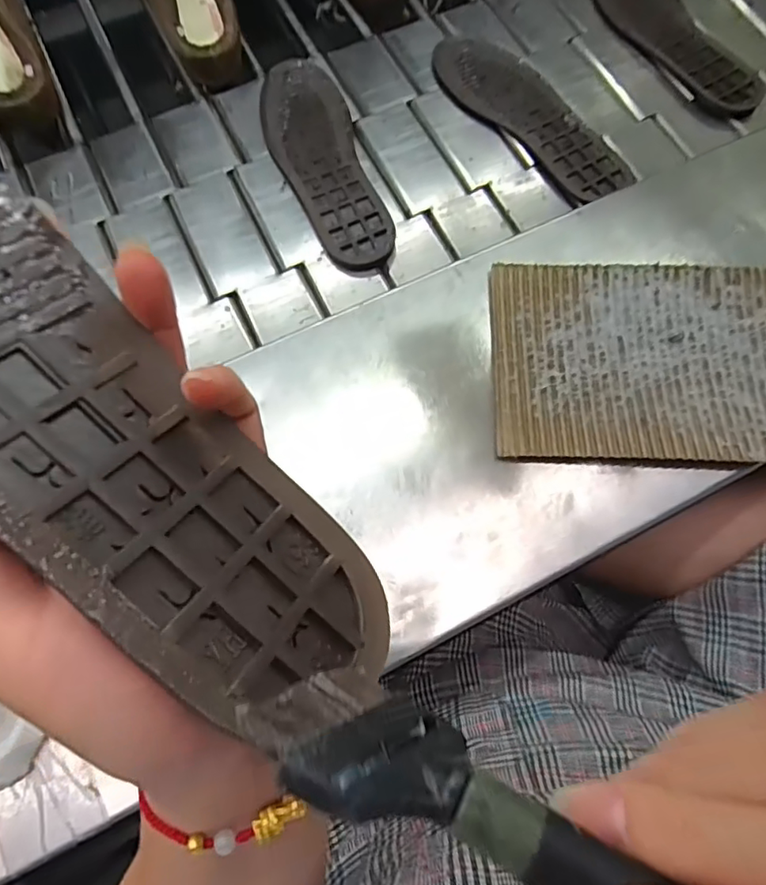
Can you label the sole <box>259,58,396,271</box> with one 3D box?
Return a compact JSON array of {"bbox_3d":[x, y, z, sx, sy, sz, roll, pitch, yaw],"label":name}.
[{"bbox_3d":[-0.059,-0.266,0.533,0.080,0.011,0.251,-17,72,-5],"label":"sole"}]

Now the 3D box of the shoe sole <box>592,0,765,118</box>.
[{"bbox_3d":[0.293,-0.430,0.588,0.091,0.019,0.255,-21,72,-7],"label":"shoe sole"}]

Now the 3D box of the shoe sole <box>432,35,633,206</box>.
[{"bbox_3d":[0.140,-0.321,0.551,0.079,0.012,0.236,-34,74,-11],"label":"shoe sole"}]

